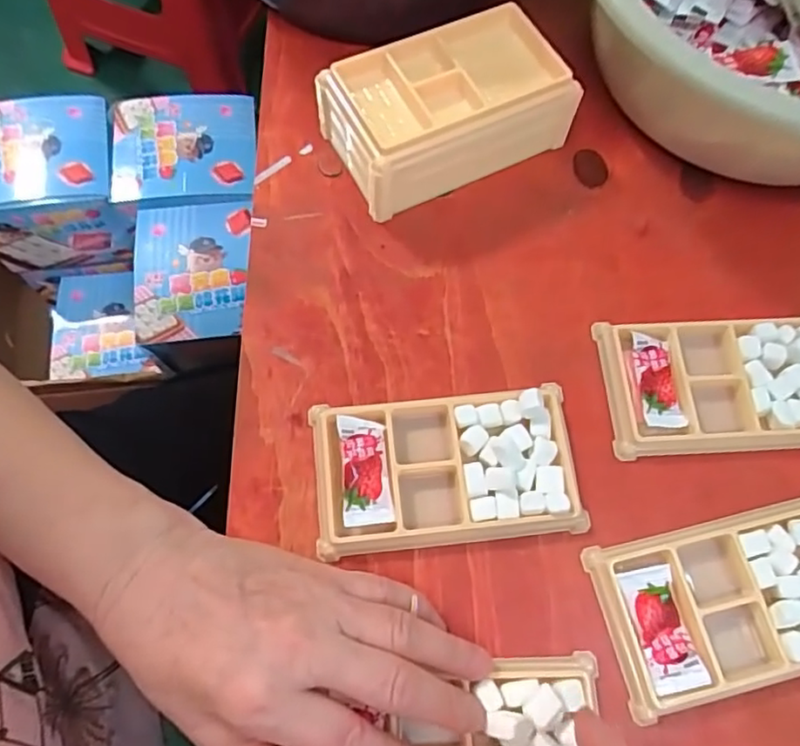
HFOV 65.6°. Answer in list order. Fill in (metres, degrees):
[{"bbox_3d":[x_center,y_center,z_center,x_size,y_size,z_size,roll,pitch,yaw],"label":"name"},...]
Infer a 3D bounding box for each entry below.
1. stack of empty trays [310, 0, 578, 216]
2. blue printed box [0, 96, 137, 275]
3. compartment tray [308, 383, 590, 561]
[{"bbox_3d":[0.031,-0.160,0.382,0.141,0.055,0.083,-23,71,-9],"label":"stack of empty trays"},{"bbox_3d":[-0.417,-0.231,0.764,0.183,0.138,0.146,-9,70,-4],"label":"blue printed box"},{"bbox_3d":[0.024,0.050,0.325,0.135,0.016,0.076,-5,70,-3],"label":"compartment tray"}]

